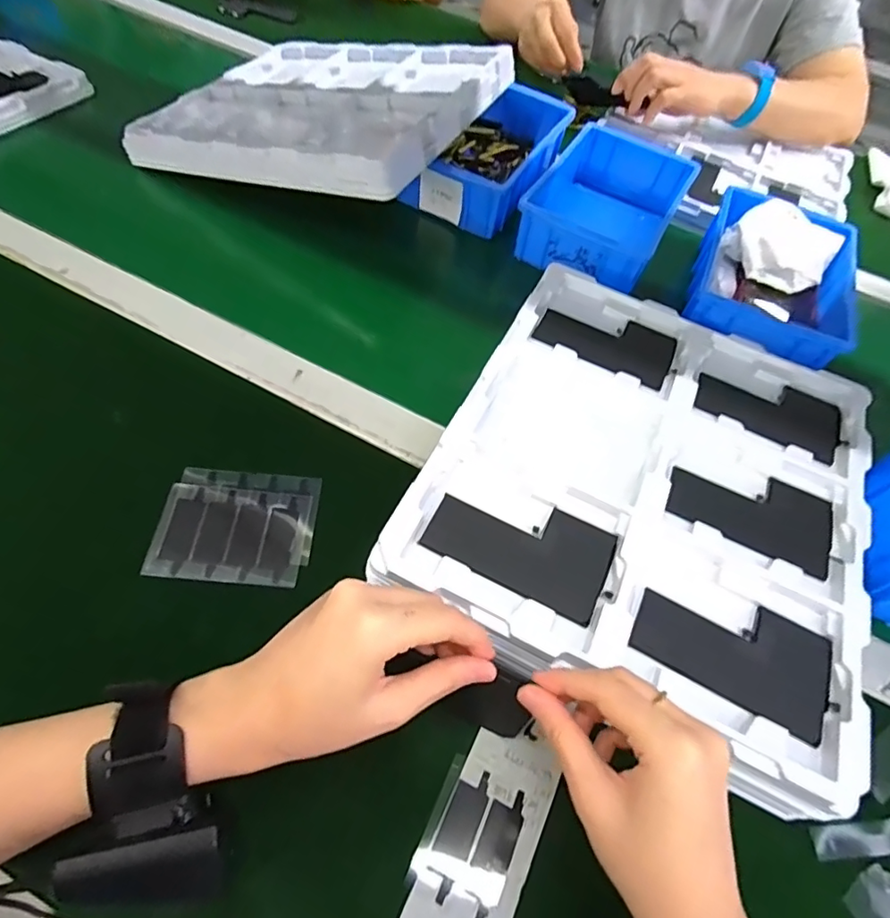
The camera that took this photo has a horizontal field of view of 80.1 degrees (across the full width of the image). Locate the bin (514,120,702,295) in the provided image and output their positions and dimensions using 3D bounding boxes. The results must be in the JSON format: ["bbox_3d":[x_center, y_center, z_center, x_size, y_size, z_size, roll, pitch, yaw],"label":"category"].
[{"bbox_3d":[0.164,-0.256,0.551,0.132,0.064,0.200,30,60,11],"label":"bin"}]

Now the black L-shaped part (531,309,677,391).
[{"bbox_3d":[0.129,-0.096,0.422,0.104,0.011,0.063,25,58,7],"label":"black L-shaped part"}]

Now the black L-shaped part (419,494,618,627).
[{"bbox_3d":[0.046,0.049,0.319,0.106,0.009,0.061,26,58,7],"label":"black L-shaped part"}]

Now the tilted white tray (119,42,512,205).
[{"bbox_3d":[-0.121,-0.366,0.542,0.310,0.032,0.285,20,59,19],"label":"tilted white tray"}]

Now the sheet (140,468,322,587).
[{"bbox_3d":[-0.136,0.043,0.350,0.096,0.004,0.077,6,58,-6],"label":"sheet"}]

